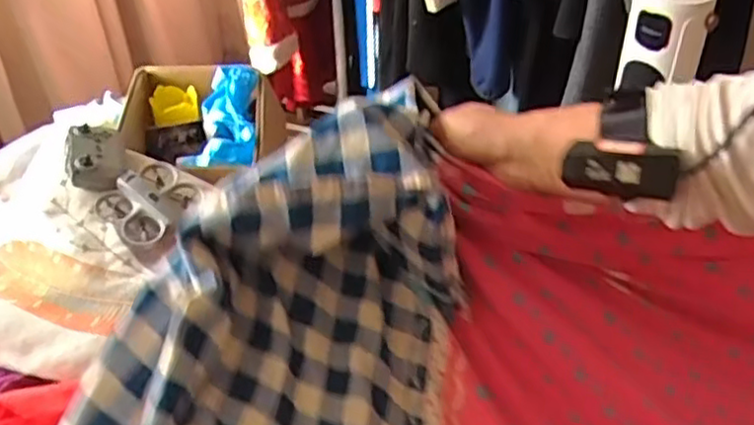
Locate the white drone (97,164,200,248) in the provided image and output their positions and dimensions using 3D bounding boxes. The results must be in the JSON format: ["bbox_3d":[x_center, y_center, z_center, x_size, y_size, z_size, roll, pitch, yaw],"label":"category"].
[{"bbox_3d":[-0.321,-0.017,1.000,0.105,0.033,0.126,42,56,6],"label":"white drone"}]

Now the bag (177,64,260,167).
[{"bbox_3d":[-0.279,-0.165,1.230,0.135,0.067,0.268,-5,39,-2],"label":"bag"}]

